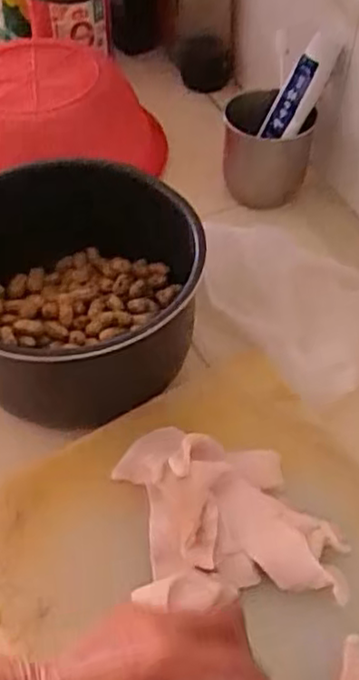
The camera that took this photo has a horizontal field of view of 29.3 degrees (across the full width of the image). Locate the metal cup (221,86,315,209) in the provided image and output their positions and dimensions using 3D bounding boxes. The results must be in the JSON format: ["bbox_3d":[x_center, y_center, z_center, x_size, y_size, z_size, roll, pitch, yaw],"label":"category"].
[{"bbox_3d":[0.102,-0.222,0.811,0.101,0.101,0.082,10,51,7],"label":"metal cup"}]

